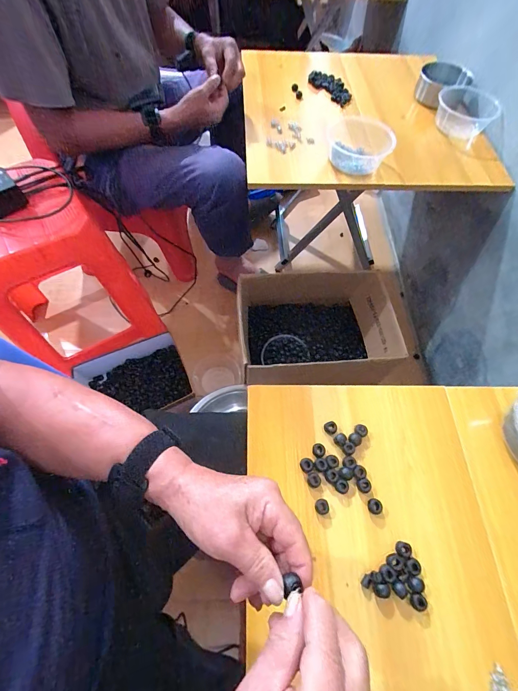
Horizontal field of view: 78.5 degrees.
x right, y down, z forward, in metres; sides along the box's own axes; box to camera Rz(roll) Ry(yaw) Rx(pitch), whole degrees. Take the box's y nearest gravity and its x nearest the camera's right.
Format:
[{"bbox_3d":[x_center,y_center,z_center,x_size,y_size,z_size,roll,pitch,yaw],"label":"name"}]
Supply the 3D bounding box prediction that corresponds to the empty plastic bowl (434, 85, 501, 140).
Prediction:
[{"bbox_3d":[0.519,-0.594,0.802,0.141,0.056,0.137,1,63,-2],"label":"empty plastic bowl"}]

